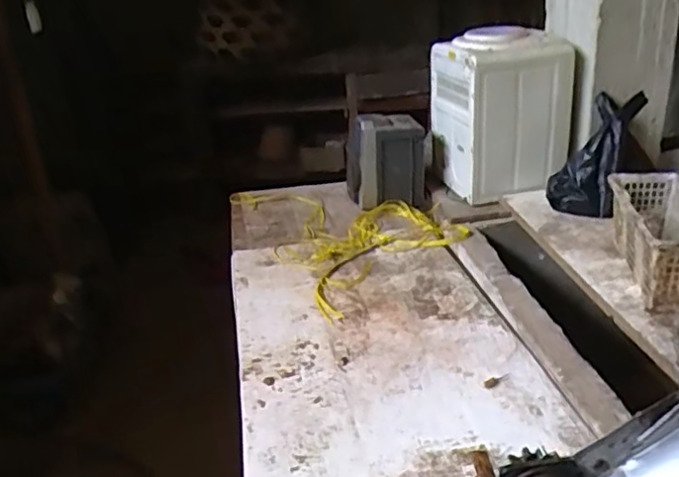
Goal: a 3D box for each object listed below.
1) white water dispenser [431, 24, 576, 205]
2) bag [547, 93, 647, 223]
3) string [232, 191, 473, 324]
[{"bbox_3d":[0.464,-0.368,1.760,0.336,0.409,0.295,-6,25,-2],"label":"white water dispenser"},{"bbox_3d":[0.662,-0.222,1.573,0.086,0.341,0.178,23,2,-38],"label":"bag"},{"bbox_3d":[0.035,-0.038,1.724,0.486,0.051,0.798,-16,25,-19],"label":"string"}]

